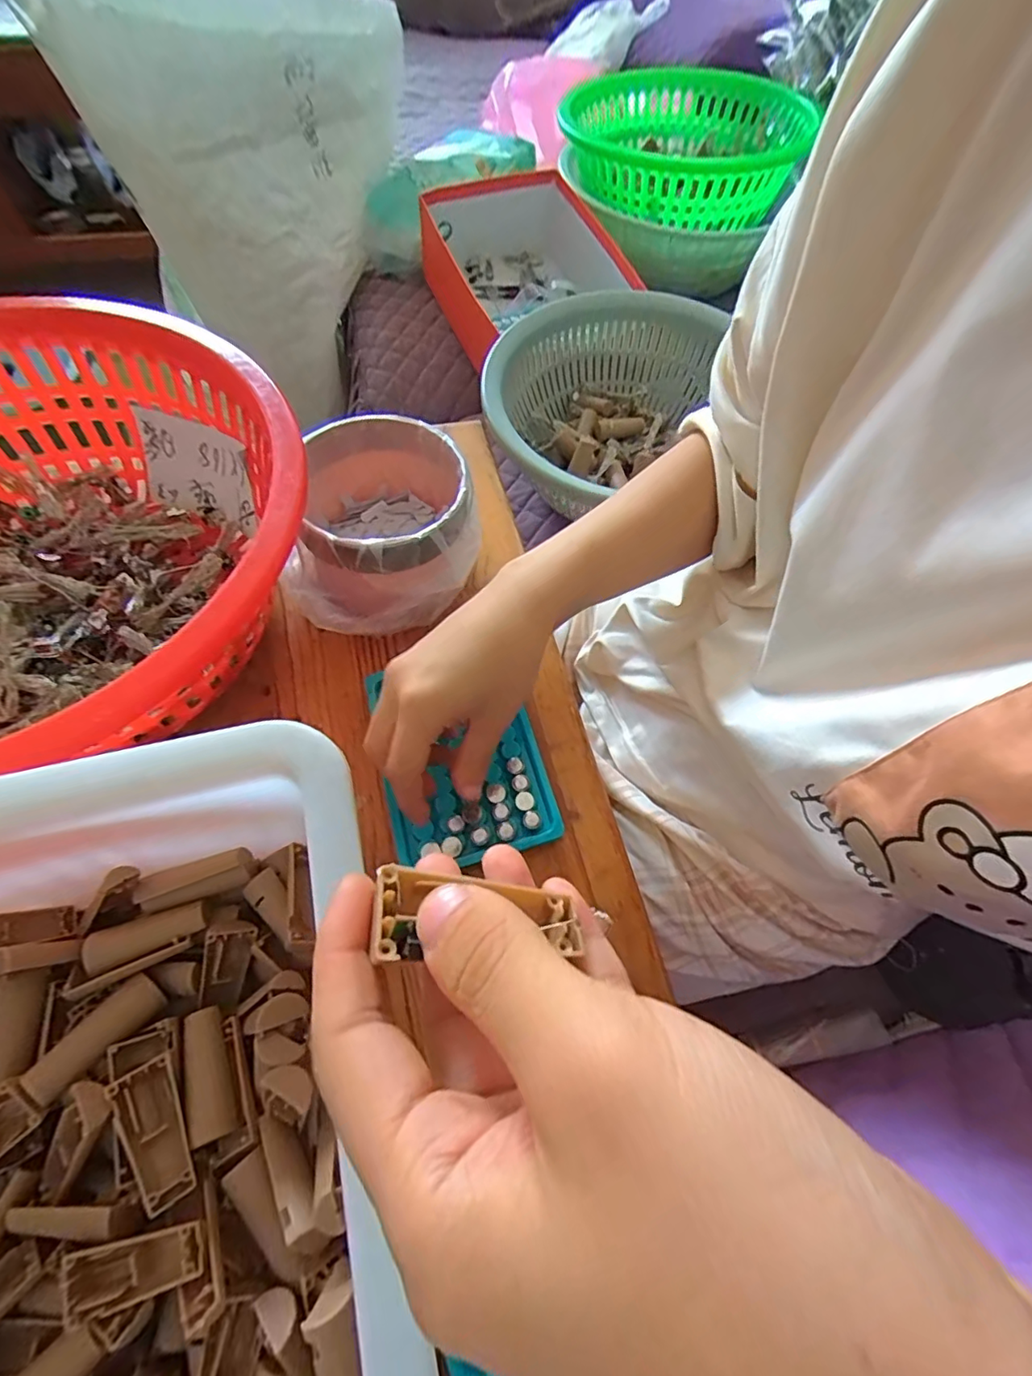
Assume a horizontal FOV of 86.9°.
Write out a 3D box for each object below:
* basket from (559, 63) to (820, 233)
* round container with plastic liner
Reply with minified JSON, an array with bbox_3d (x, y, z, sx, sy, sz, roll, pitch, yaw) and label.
[{"bbox_3d":[0.219,-0.709,0.713,0.286,0.079,0.317,23,61,9],"label":"basket"},{"bbox_3d":[-0.090,-0.107,0.374,0.119,0.084,0.122,-3,61,-6],"label":"round container with plastic liner"}]

